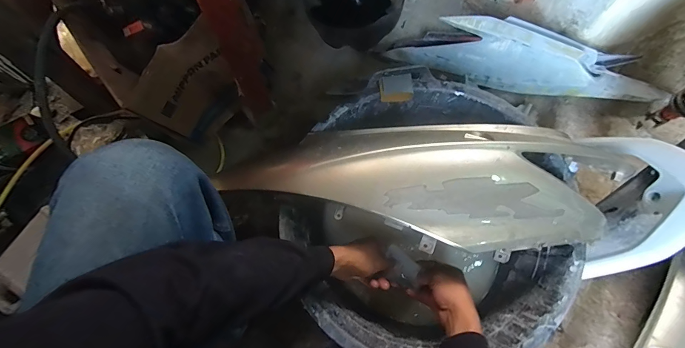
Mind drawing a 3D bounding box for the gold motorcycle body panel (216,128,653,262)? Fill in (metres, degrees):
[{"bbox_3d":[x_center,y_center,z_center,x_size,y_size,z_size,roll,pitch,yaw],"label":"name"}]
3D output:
[{"bbox_3d":[0.125,0.027,0.504,0.588,0.080,0.184,-3,72,-3],"label":"gold motorcycle body panel"}]

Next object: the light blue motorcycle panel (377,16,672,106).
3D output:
[{"bbox_3d":[0.448,-0.284,0.807,0.661,0.134,0.121,11,72,2],"label":"light blue motorcycle panel"}]

